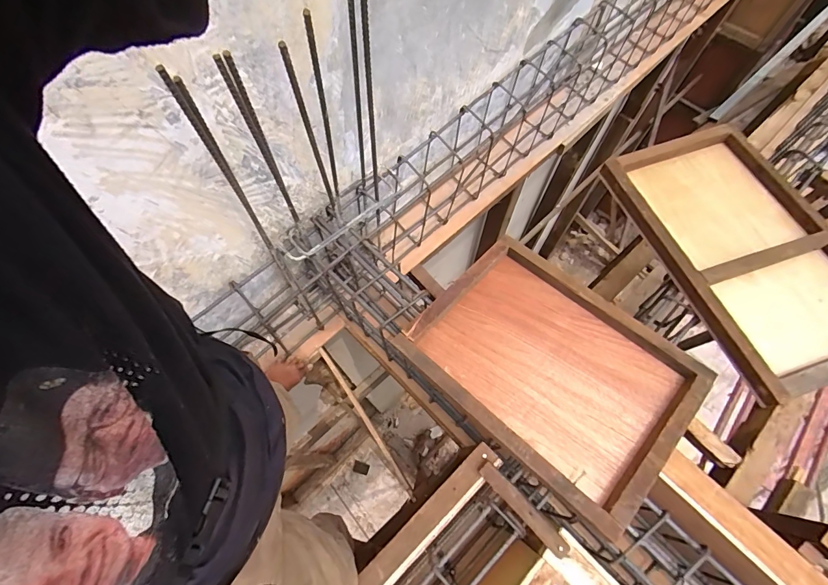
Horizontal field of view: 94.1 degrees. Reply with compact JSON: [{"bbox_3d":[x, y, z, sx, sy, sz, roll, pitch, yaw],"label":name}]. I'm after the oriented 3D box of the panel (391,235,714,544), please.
[{"bbox_3d":[0.278,0.143,0.811,0.515,0.084,0.401,40,72,18],"label":"panel"}]

